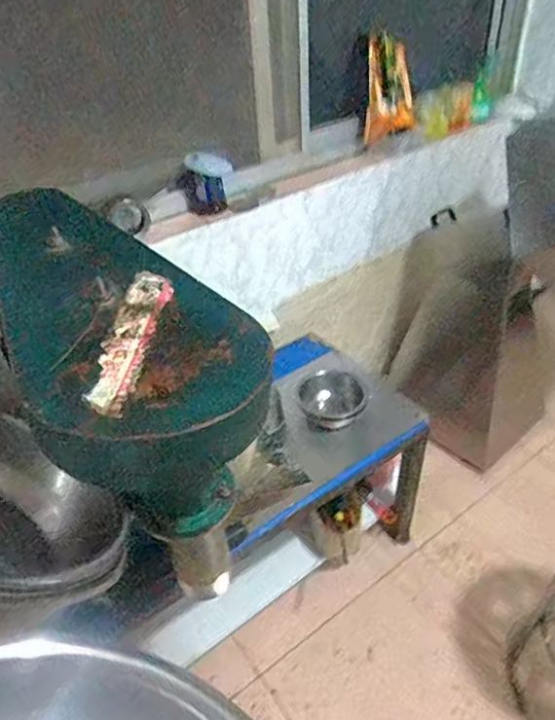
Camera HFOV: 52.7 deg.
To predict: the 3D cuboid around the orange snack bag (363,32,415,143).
[{"bbox_3d":[0.346,-0.831,1.723,0.168,0.296,0.064,-9,12,-21],"label":"orange snack bag"}]

